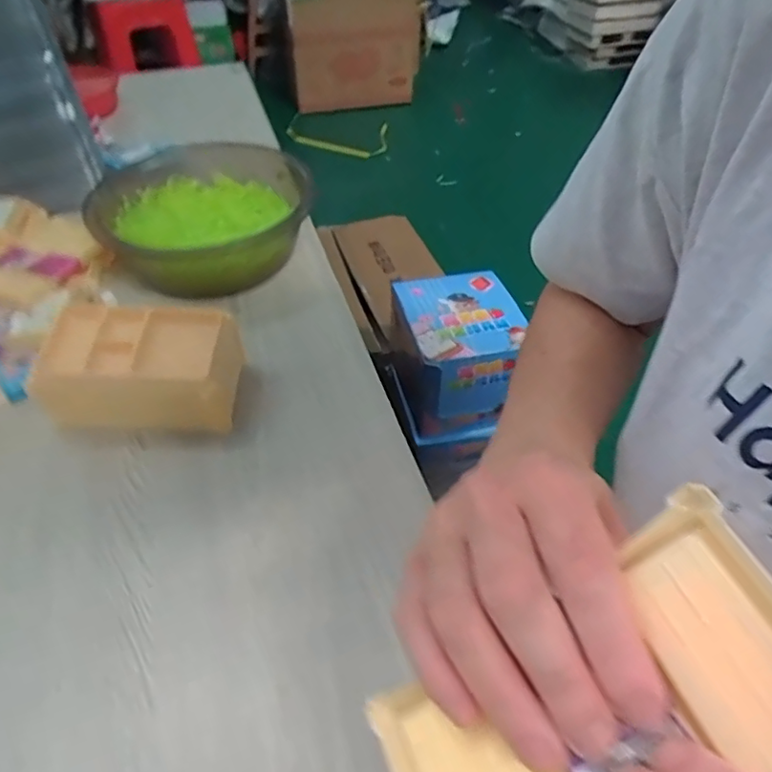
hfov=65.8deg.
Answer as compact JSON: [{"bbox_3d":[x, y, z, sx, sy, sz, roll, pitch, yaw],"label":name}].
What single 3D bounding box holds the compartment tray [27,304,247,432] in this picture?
[{"bbox_3d":[-0.187,-0.011,0.462,0.140,0.067,0.085,-4,46,-4],"label":"compartment tray"}]

